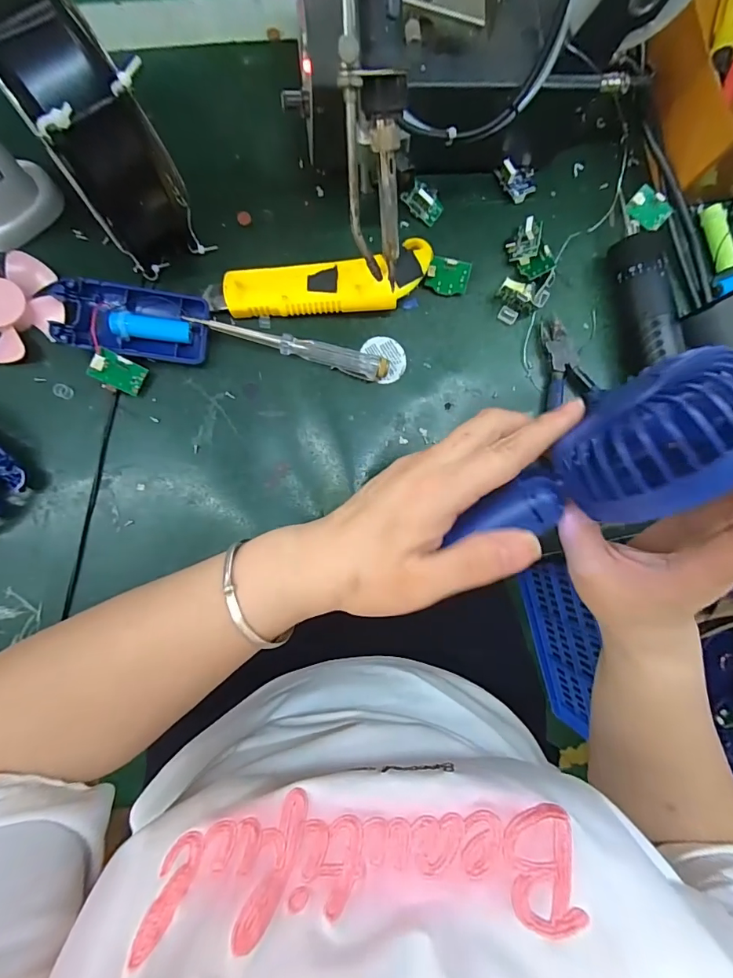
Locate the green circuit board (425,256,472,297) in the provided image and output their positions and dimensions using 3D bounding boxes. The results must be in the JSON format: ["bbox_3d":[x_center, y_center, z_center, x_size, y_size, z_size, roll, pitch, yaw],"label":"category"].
[{"bbox_3d":[0.059,-0.152,0.320,0.031,0.005,0.024,5,123,-7],"label":"green circuit board"}]

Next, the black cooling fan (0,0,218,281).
[{"bbox_3d":[-0.152,-0.200,0.249,0.058,0.121,0.101,-33,90,-7],"label":"black cooling fan"}]

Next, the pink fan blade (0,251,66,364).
[{"bbox_3d":[-0.237,-0.122,0.289,0.064,0.016,0.068,0,86,-6],"label":"pink fan blade"}]

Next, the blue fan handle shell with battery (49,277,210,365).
[{"bbox_3d":[-0.154,-0.110,0.294,0.092,0.023,0.045,5,86,-5],"label":"blue fan handle shell with battery"}]

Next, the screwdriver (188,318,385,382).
[{"bbox_3d":[-0.050,-0.099,0.307,0.131,0.016,0.015,14,85,-5],"label":"screwdriver"}]

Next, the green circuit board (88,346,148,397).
[{"bbox_3d":[-0.162,-0.075,0.289,0.031,0.005,0.023,24,88,-41],"label":"green circuit board"}]

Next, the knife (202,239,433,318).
[{"bbox_3d":[-0.031,-0.138,0.305,0.153,0.014,0.040,-12,102,-1],"label":"knife"}]

